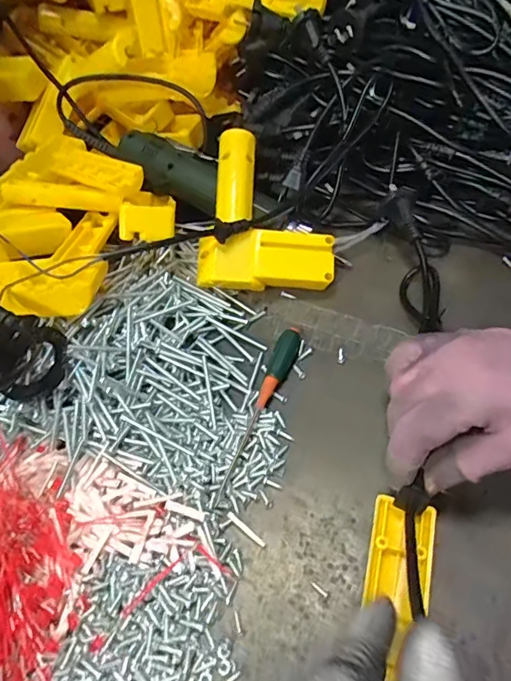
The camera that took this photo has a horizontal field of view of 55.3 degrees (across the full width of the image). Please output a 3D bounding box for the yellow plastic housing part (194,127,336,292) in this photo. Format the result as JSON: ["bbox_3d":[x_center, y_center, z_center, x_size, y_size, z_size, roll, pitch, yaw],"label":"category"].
[{"bbox_3d":[0.009,-0.110,0.430,0.113,0.068,0.139,1,55,0],"label":"yellow plastic housing part"}]

